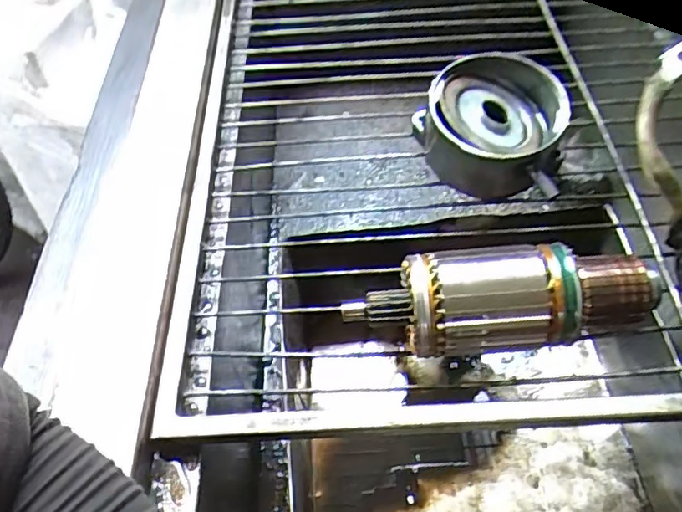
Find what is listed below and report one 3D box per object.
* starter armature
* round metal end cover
[{"bbox_3d":[0.100,0.029,0.317,0.147,0.050,0.047,-1,54,2],"label":"starter armature"},{"bbox_3d":[0.102,-0.088,0.397,0.098,0.063,0.090,-2,54,2],"label":"round metal end cover"}]

